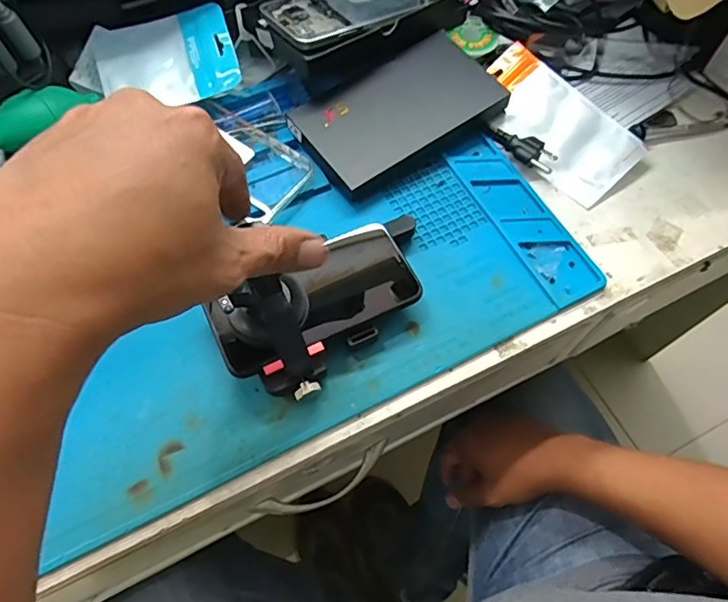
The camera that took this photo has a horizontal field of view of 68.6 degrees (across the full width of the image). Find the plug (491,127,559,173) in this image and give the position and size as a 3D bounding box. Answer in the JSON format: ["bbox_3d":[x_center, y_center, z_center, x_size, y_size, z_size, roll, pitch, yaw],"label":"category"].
[{"bbox_3d":[0.139,-0.133,0.468,0.059,0.021,0.021,27,66,11],"label":"plug"}]

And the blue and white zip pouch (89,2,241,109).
[{"bbox_3d":[-0.178,-0.218,0.481,0.123,0.006,0.090,-12,76,0],"label":"blue and white zip pouch"}]

